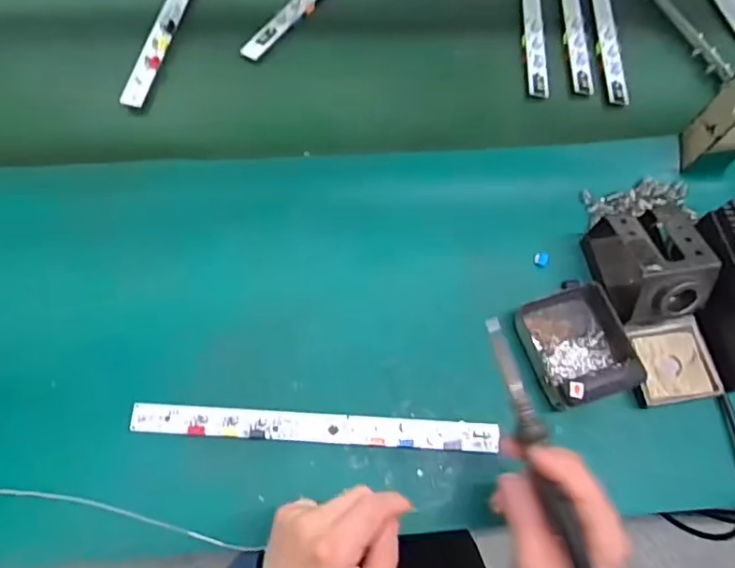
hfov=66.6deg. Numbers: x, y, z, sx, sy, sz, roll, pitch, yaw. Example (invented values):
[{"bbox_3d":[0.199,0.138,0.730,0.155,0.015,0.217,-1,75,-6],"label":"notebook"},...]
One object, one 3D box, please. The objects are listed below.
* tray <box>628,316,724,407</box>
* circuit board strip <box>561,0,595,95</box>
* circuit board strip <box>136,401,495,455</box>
[{"bbox_3d":[0.256,0.065,0.479,0.071,0.013,0.072,-6,68,-4],"label":"tray"},{"bbox_3d":[0.232,-0.340,0.643,0.023,0.006,0.281,1,68,-1],"label":"circuit board strip"},{"bbox_3d":[-0.040,0.115,0.447,0.287,0.006,0.023,3,71,0],"label":"circuit board strip"}]

